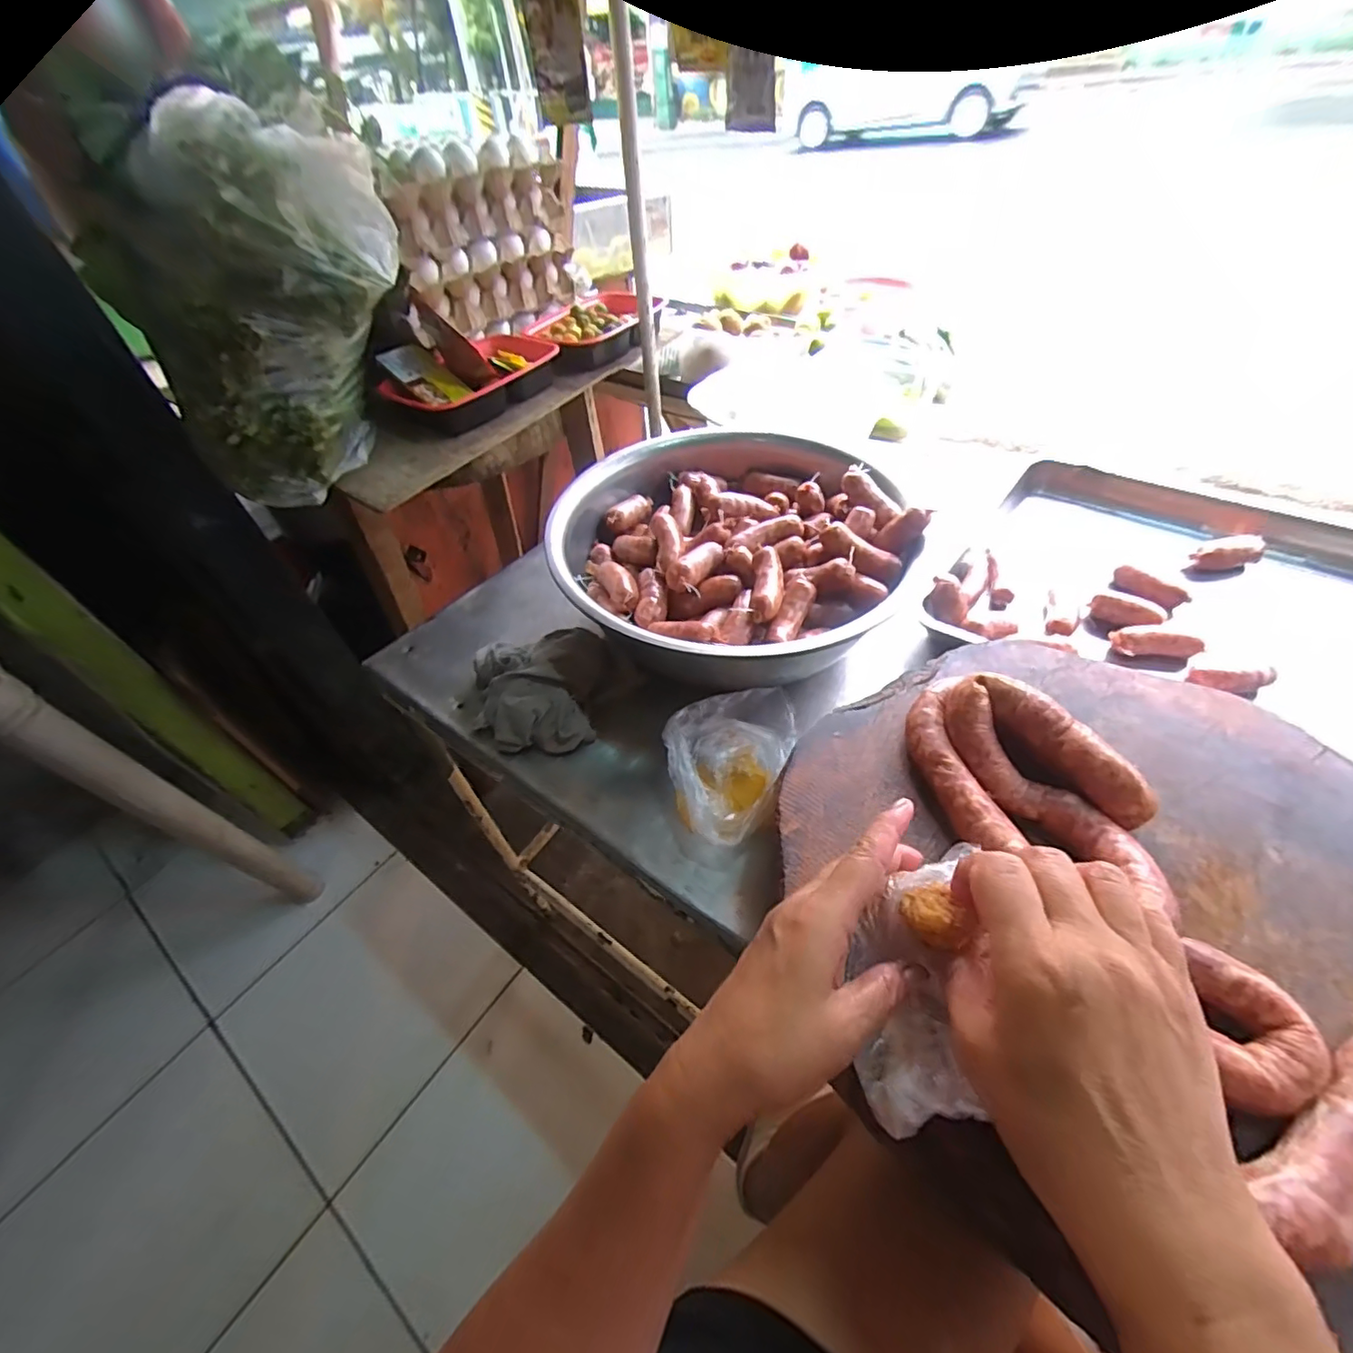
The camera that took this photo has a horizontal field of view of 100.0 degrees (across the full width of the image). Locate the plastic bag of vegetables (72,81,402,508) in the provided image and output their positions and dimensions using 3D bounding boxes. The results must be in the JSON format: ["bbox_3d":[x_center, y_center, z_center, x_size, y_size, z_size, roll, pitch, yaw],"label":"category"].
[{"bbox_3d":[-0.379,-0.341,0.546,0.241,0.273,0.193,-34,54,-22],"label":"plastic bag of vegetables"}]

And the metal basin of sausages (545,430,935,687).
[{"bbox_3d":[0.048,-0.129,0.603,0.328,0.107,0.333,-3,49,3],"label":"metal basin of sausages"}]

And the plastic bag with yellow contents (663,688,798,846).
[{"bbox_3d":[0.041,0.071,0.491,0.092,0.057,0.143,21,55,22],"label":"plastic bag with yellow contents"}]

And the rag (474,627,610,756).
[{"bbox_3d":[-0.139,0.009,0.571,0.128,0.042,0.140,-1,49,5],"label":"rag"}]

